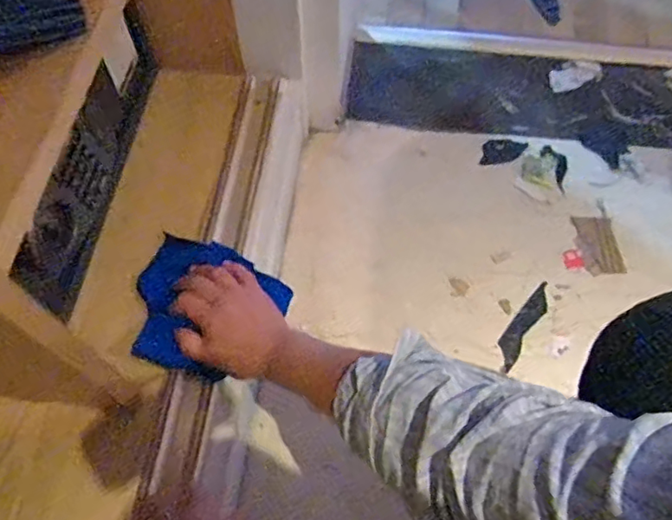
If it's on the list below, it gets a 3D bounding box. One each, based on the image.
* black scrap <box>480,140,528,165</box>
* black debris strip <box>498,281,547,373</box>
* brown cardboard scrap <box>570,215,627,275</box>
[{"bbox_3d":[0.265,-0.171,0.879,0.074,0.008,0.041,-2,61,-3],"label":"black scrap"},{"bbox_3d":[0.252,0.085,0.744,0.031,0.011,0.133,34,65,16],"label":"black debris strip"},{"bbox_3d":[0.376,-0.023,0.800,0.057,0.007,0.095,-5,61,-4],"label":"brown cardboard scrap"}]

